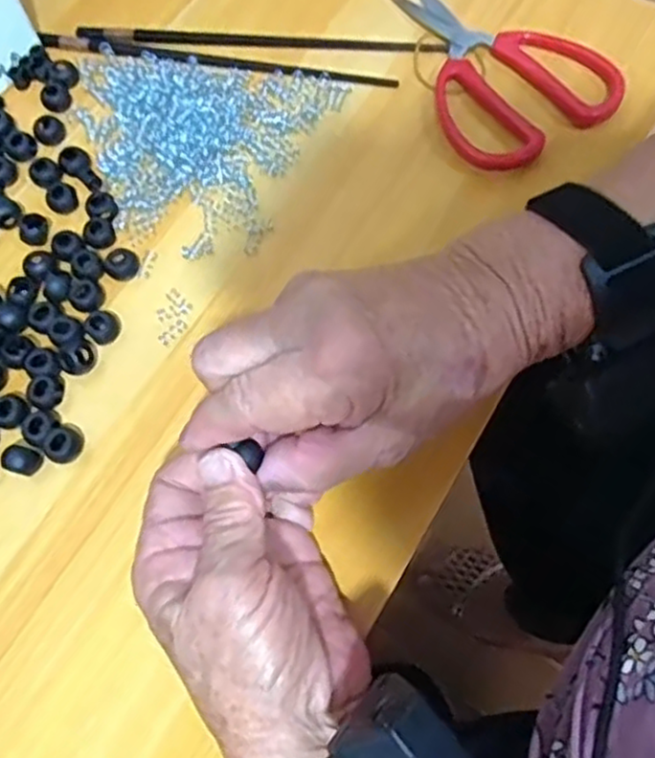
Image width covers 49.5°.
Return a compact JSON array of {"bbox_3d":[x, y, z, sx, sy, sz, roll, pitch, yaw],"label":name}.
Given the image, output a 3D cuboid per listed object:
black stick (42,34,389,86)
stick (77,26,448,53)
[{"bbox_3d":[-0.072,-0.198,0.444,0.228,0.011,0.012,13,71,6],"label":"black stick"},{"bbox_3d":[-0.043,-0.214,0.447,0.231,0.007,0.012,5,70,3],"label":"stick"}]

